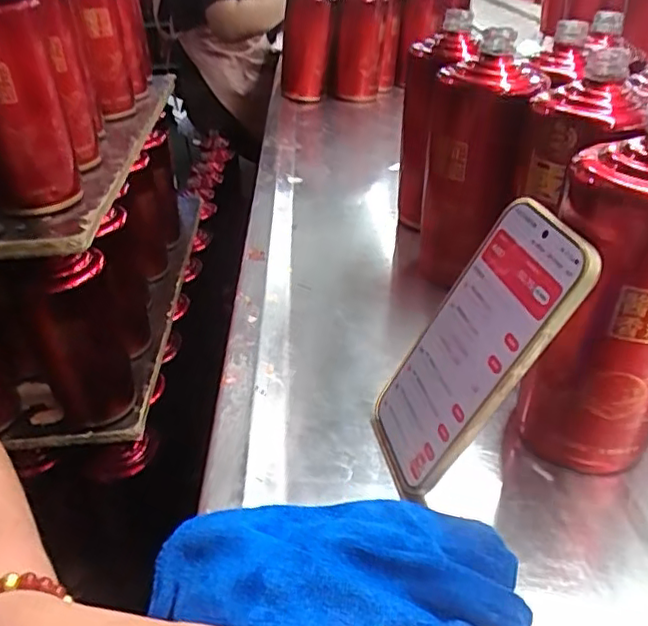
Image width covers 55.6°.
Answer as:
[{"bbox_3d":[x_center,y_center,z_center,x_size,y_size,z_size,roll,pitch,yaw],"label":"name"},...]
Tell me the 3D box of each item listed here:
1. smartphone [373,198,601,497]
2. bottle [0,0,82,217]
[{"bbox_3d":[0.078,0.019,0.332,0.008,0.161,0.078,14,30,-27],"label":"smartphone"},{"bbox_3d":[-0.260,-0.165,0.507,0.084,0.162,0.085,-18,36,-22],"label":"bottle"}]

